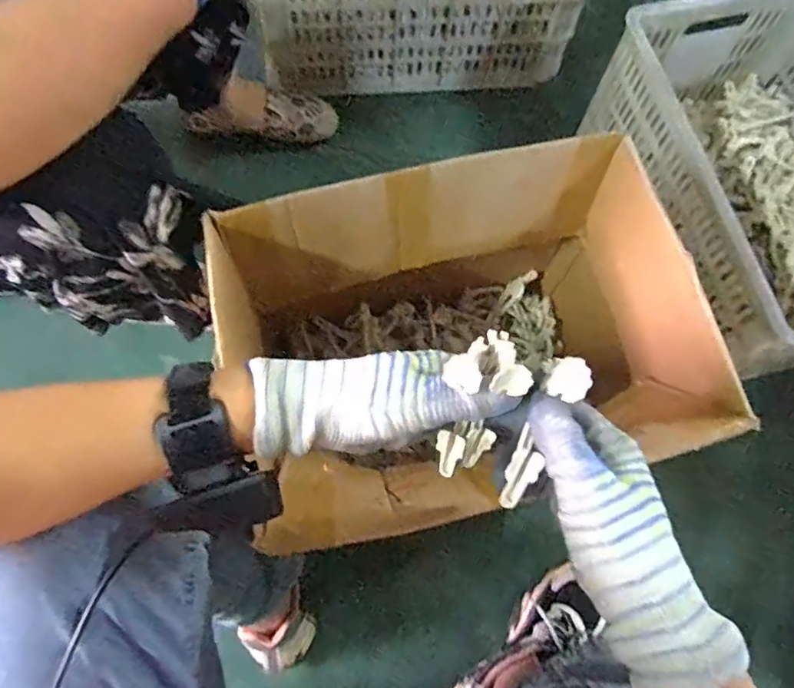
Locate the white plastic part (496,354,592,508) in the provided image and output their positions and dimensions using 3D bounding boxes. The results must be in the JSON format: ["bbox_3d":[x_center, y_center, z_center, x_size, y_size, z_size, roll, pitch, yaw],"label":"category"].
[{"bbox_3d":[0.080,0.048,0.313,0.020,0.022,0.092,25,109,7],"label":"white plastic part"}]

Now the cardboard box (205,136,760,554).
[{"bbox_3d":[0.062,0.018,0.607,0.383,0.317,0.303,-17,73,-6],"label":"cardboard box"}]

